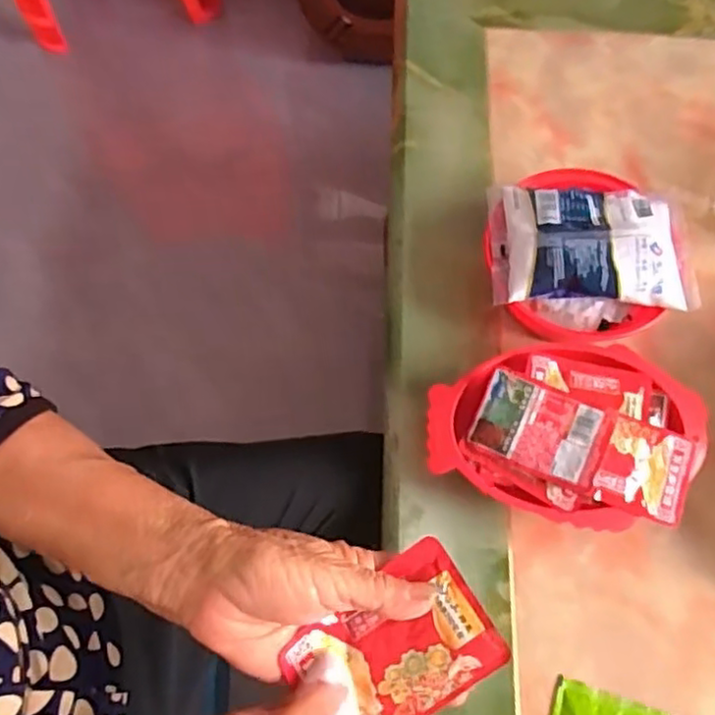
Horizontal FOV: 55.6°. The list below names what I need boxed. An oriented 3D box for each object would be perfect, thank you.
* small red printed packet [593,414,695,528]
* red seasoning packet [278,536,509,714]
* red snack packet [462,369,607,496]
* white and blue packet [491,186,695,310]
[{"bbox_3d":[0.219,0.085,0.517,0.069,0.020,0.070,17,69,7],"label":"small red printed packet"},{"bbox_3d":[0.020,0.144,0.332,0.092,0.015,0.068,-36,75,0],"label":"red seasoning packet"},{"bbox_3d":[0.138,0.056,0.520,0.096,0.010,0.068,21,82,13],"label":"red snack packet"},{"bbox_3d":[0.199,-0.099,0.579,0.164,0.027,0.107,3,68,1],"label":"white and blue packet"}]

